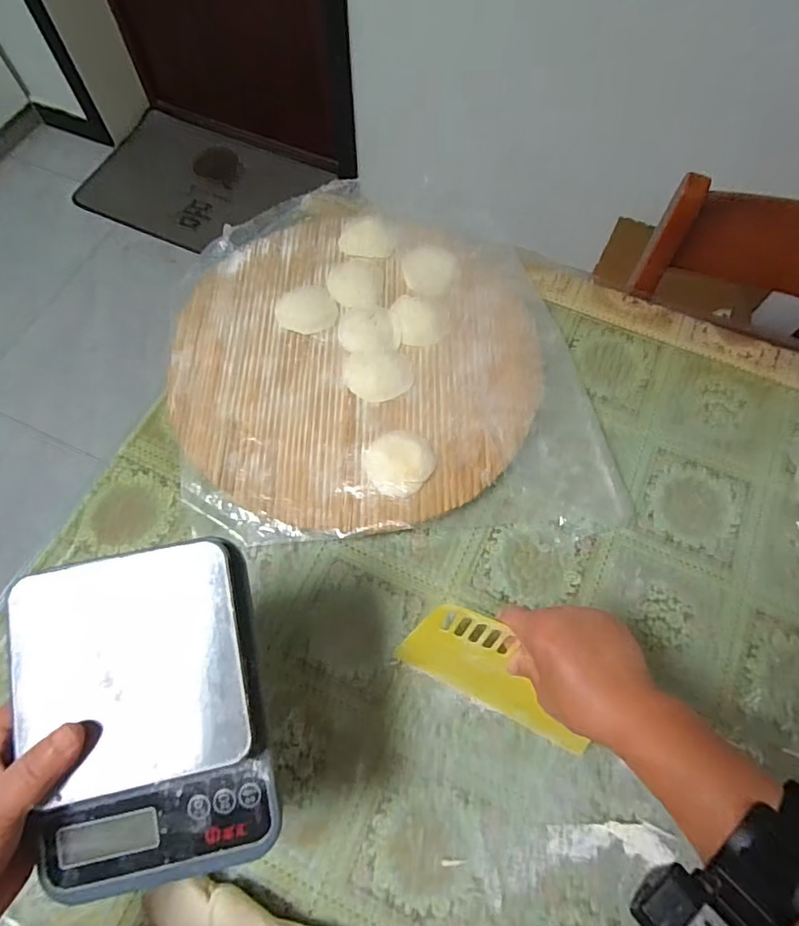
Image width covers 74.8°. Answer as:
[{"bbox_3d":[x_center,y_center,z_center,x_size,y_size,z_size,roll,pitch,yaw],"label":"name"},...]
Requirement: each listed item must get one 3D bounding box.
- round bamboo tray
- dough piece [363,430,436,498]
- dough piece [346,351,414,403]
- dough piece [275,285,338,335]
[{"bbox_3d":[-0.045,-0.122,0.585,0.386,0.039,0.398,0,67,0],"label":"round bamboo tray"},{"bbox_3d":[0.001,-0.002,0.522,0.068,0.017,0.069,0,67,0],"label":"dough piece"},{"bbox_3d":[-0.021,-0.093,0.558,0.069,0.008,0.057,-6,67,-2],"label":"dough piece"},{"bbox_3d":[-0.105,-0.174,0.593,0.064,0.012,0.062,0,67,0],"label":"dough piece"}]

